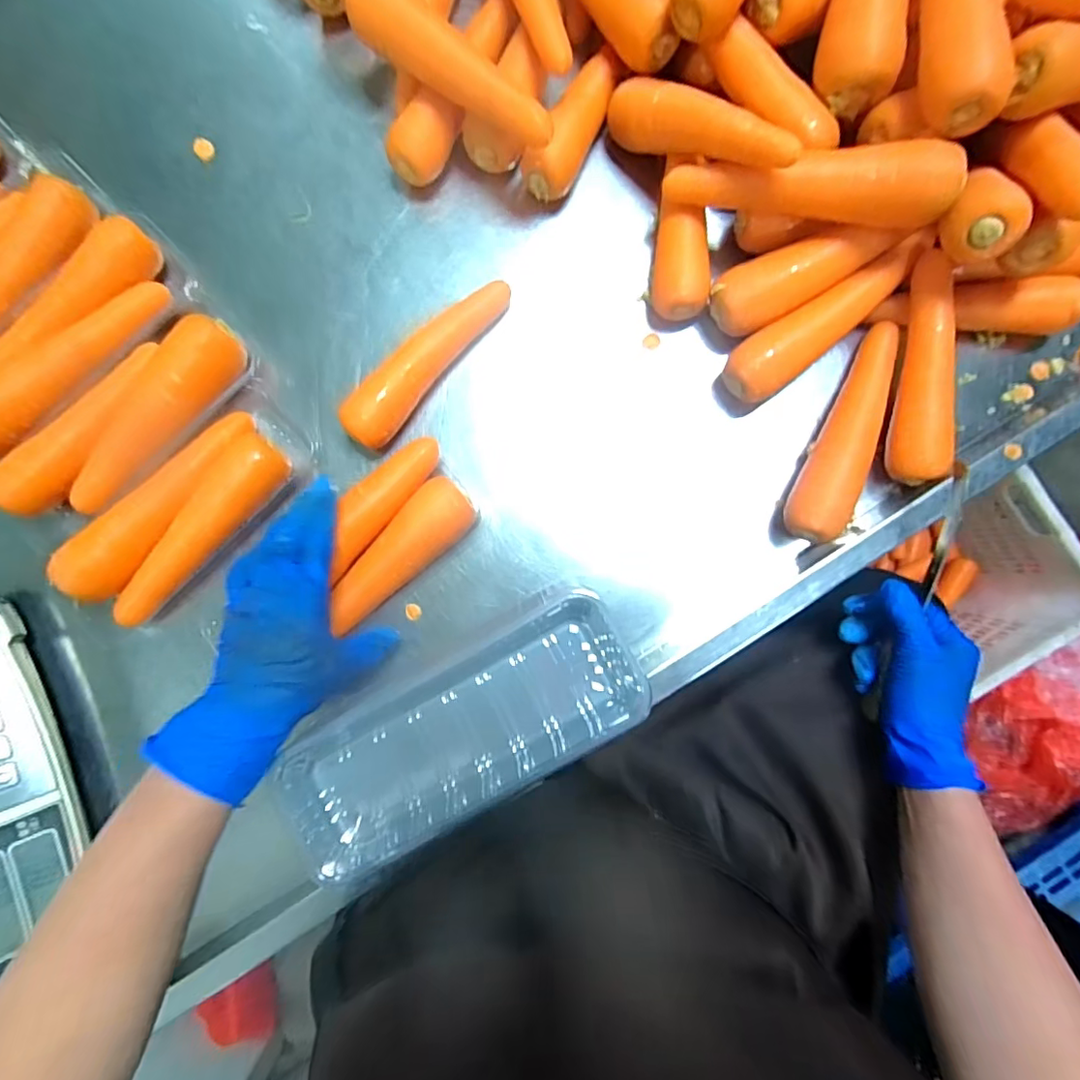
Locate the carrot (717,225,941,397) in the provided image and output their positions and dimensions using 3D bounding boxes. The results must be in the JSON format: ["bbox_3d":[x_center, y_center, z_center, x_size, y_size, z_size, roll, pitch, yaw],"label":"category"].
[{"bbox_3d":[0.228,-0.173,0.423,0.173,0.034,0.042,-34,88,-1],"label":"carrot"}]

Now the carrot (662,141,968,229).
[{"bbox_3d":[0.185,-0.253,0.383,0.192,0.044,0.041,14,84,21],"label":"carrot"}]

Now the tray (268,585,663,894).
[{"bbox_3d":[-0.049,0.126,0.354,0.237,0.031,0.100,-31,88,-1],"label":"tray"}]

